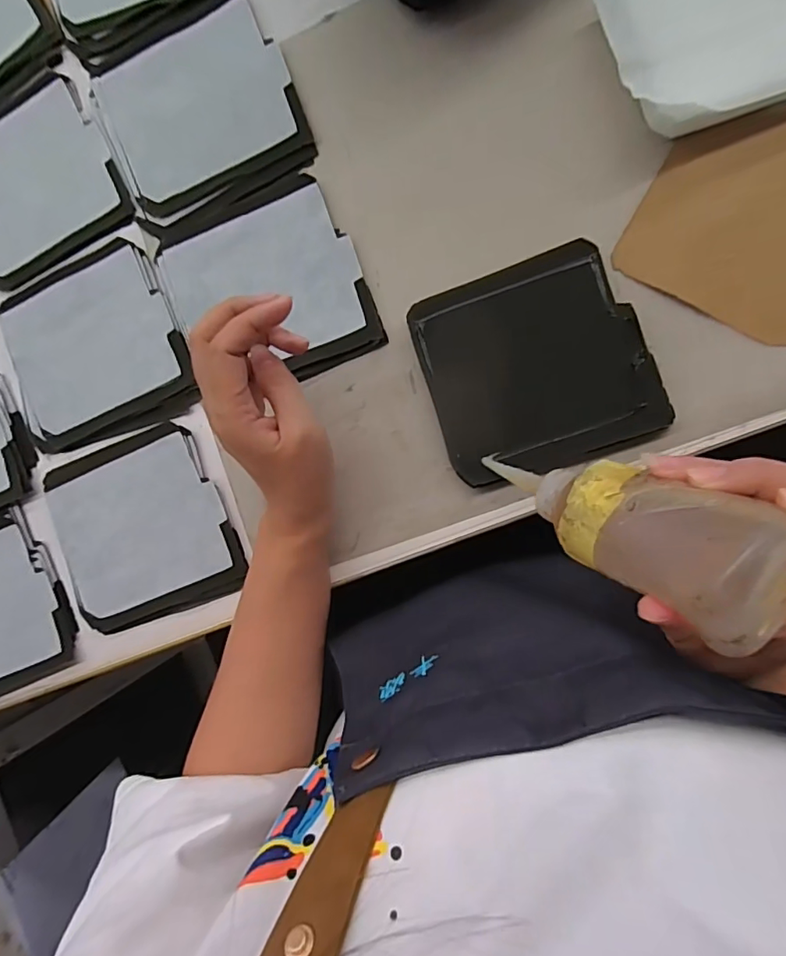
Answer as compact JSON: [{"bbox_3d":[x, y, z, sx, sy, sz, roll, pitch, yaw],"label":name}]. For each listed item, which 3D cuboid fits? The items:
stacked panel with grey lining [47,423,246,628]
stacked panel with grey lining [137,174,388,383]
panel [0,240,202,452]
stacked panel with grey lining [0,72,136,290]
[{"bbox_3d":[-0.192,0.038,0.391,0.137,0.008,0.136,-19,89,9],"label":"stacked panel with grey lining"},{"bbox_3d":[-0.094,-0.139,0.375,0.137,0.008,0.148,-22,89,9],"label":"stacked panel with grey lining"},{"bbox_3d":[-0.231,-0.101,0.399,0.145,0.007,0.134,-15,90,9],"label":"panel"},{"bbox_3d":[-0.287,-0.231,0.401,0.138,0.007,0.136,-27,88,9],"label":"stacked panel with grey lining"}]

